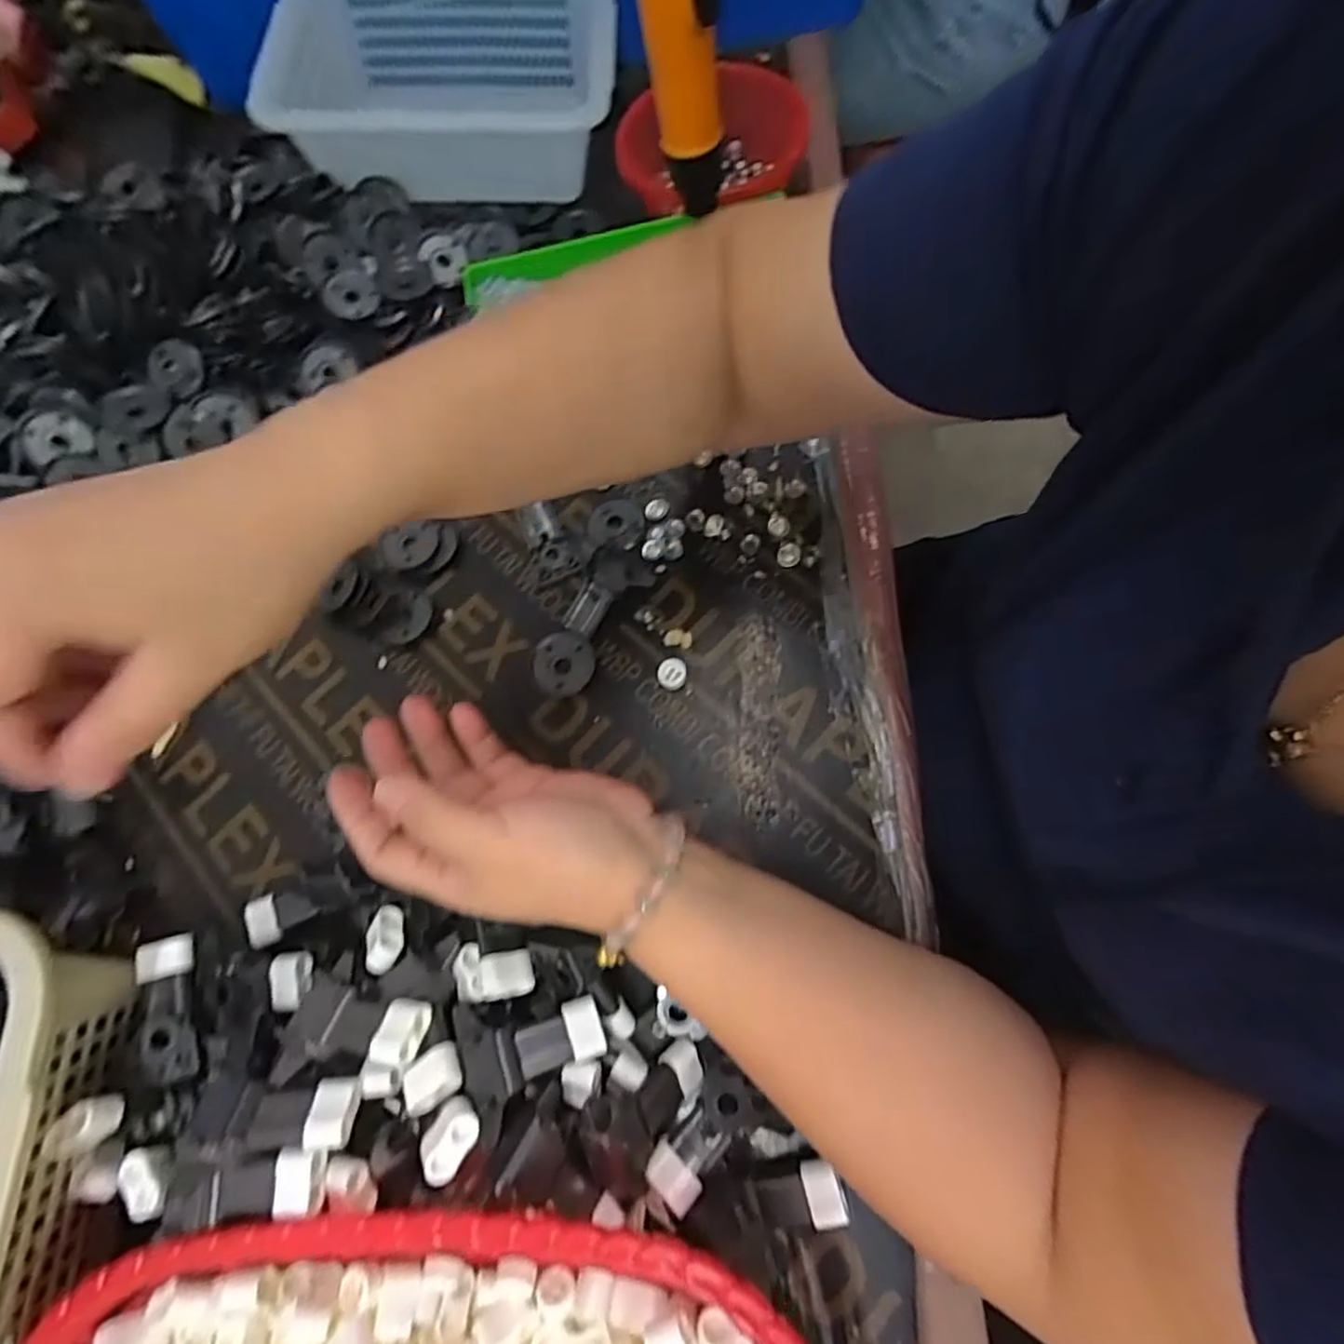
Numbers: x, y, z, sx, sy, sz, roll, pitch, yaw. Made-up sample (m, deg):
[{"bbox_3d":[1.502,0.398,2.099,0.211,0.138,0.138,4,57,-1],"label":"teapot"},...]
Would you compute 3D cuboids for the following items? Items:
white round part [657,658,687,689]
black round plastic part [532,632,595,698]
[{"bbox_3d":[0.000,0.001,0.433,0.018,0.006,0.019,-2,70,7],"label":"white round part"},{"bbox_3d":[-0.070,-0.005,0.442,0.039,0.004,0.042,-2,70,7],"label":"black round plastic part"}]

